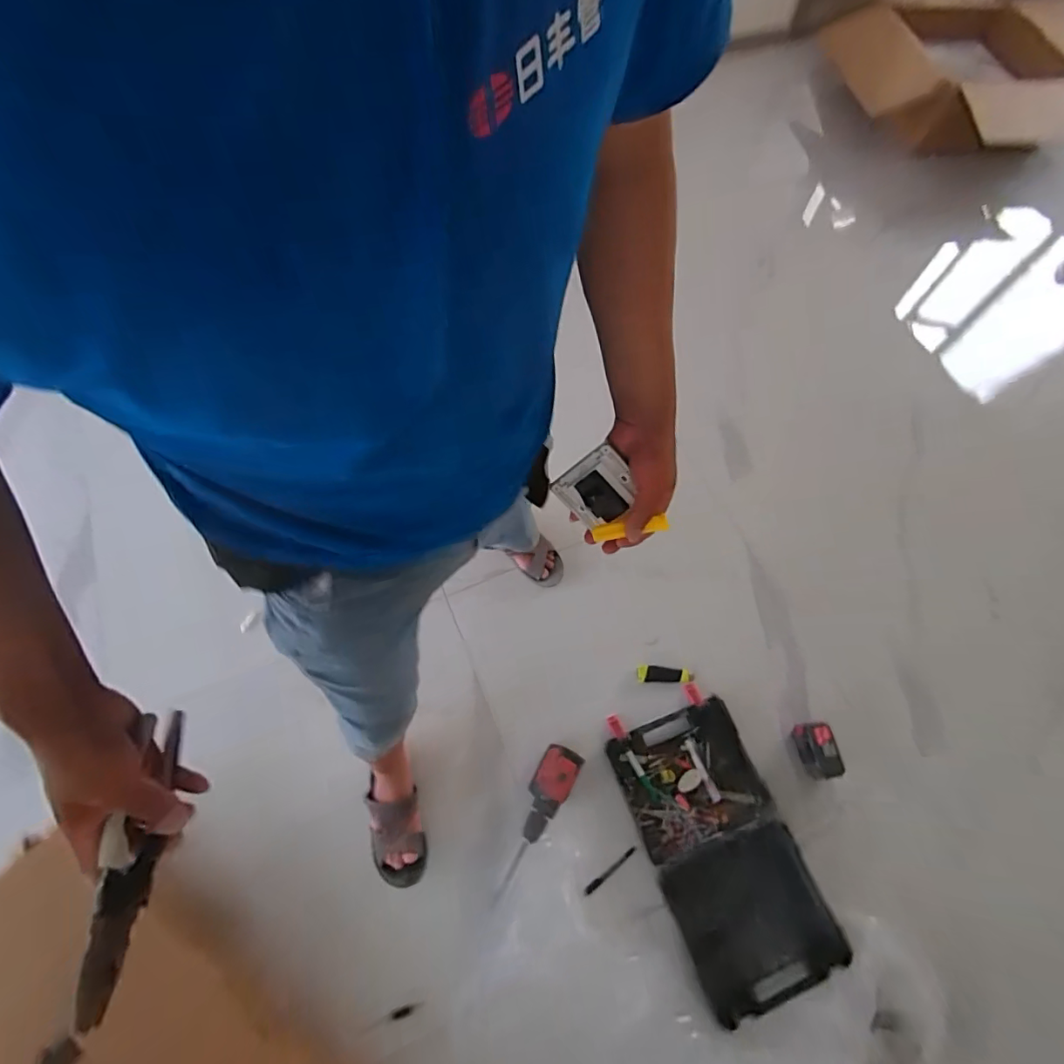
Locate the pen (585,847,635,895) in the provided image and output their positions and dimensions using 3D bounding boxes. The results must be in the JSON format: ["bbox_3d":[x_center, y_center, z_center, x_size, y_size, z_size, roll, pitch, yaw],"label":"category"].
[{"bbox_3d":[0.163,0.702,1.067,0.133,0.013,0.015,-31,70,-15],"label":"pen"}]

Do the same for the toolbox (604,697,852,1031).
[{"bbox_3d":[0.391,0.656,1.084,0.288,0.054,0.523,-18,67,-10],"label":"toolbox"}]

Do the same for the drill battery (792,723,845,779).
[{"bbox_3d":[0.637,0.487,1.145,0.072,0.067,0.117,-12,66,-7],"label":"drill battery"}]

